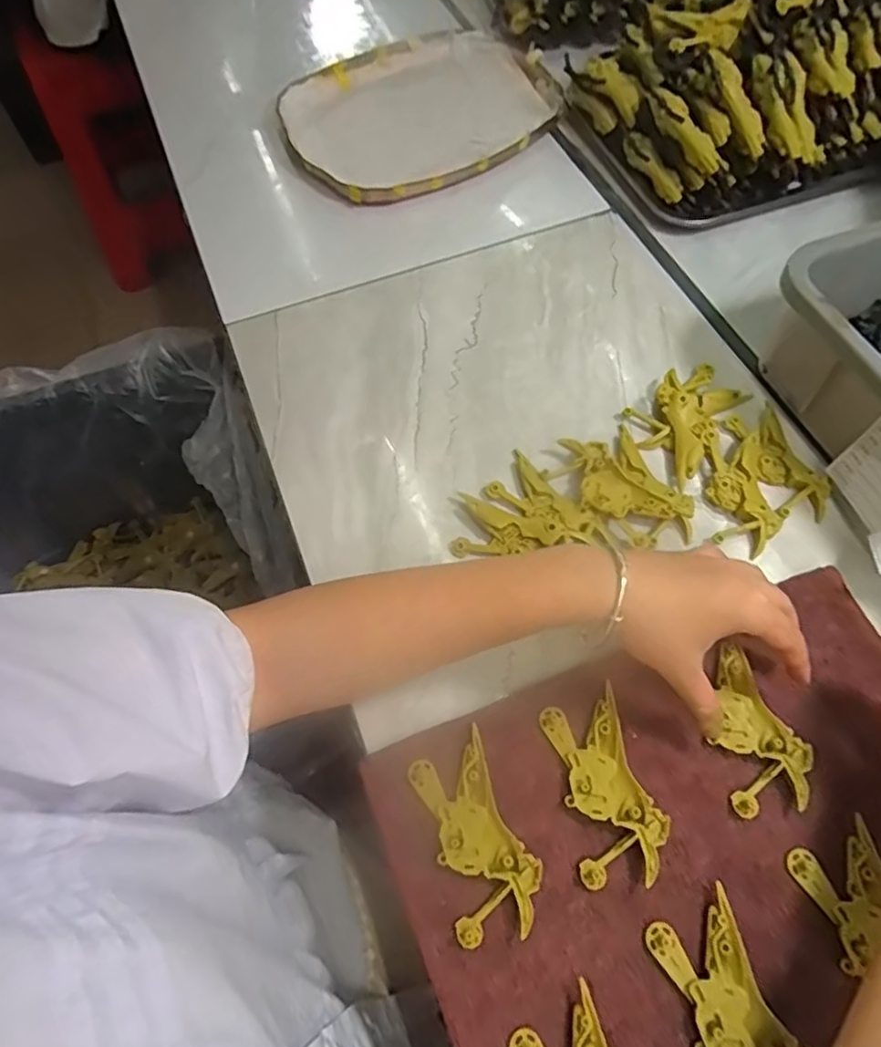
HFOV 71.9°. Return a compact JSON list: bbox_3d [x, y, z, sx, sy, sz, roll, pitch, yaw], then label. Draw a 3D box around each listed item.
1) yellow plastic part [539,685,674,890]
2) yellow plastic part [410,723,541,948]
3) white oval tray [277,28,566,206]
[{"bbox_3d":[0.096,0.153,0.355,0.051,0.008,0.097,-12,63,-2],"label":"yellow plastic part"},{"bbox_3d":[0.019,0.175,0.348,0.049,0.011,0.102,-19,63,-6],"label":"yellow plastic part"},{"bbox_3d":[-0.025,-0.443,0.652,0.278,0.027,0.241,-28,64,-10],"label":"white oval tray"}]

